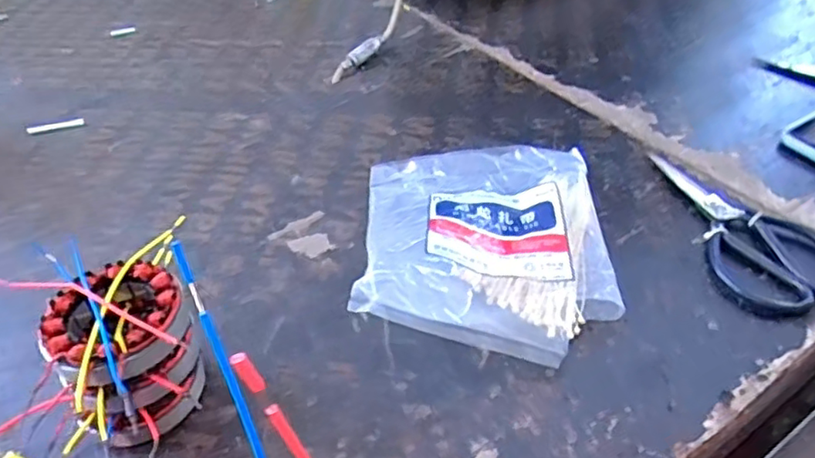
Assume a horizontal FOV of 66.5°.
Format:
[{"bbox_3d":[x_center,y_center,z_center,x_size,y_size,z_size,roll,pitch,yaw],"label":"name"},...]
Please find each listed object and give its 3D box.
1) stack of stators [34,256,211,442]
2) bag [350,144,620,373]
[{"bbox_3d":[-0.187,0.091,0.424,0.094,0.102,0.105,-23,46,-18],"label":"stack of stators"},{"bbox_3d":[0.066,-0.005,0.522,0.198,0.064,0.250,-2,44,3],"label":"bag"}]

